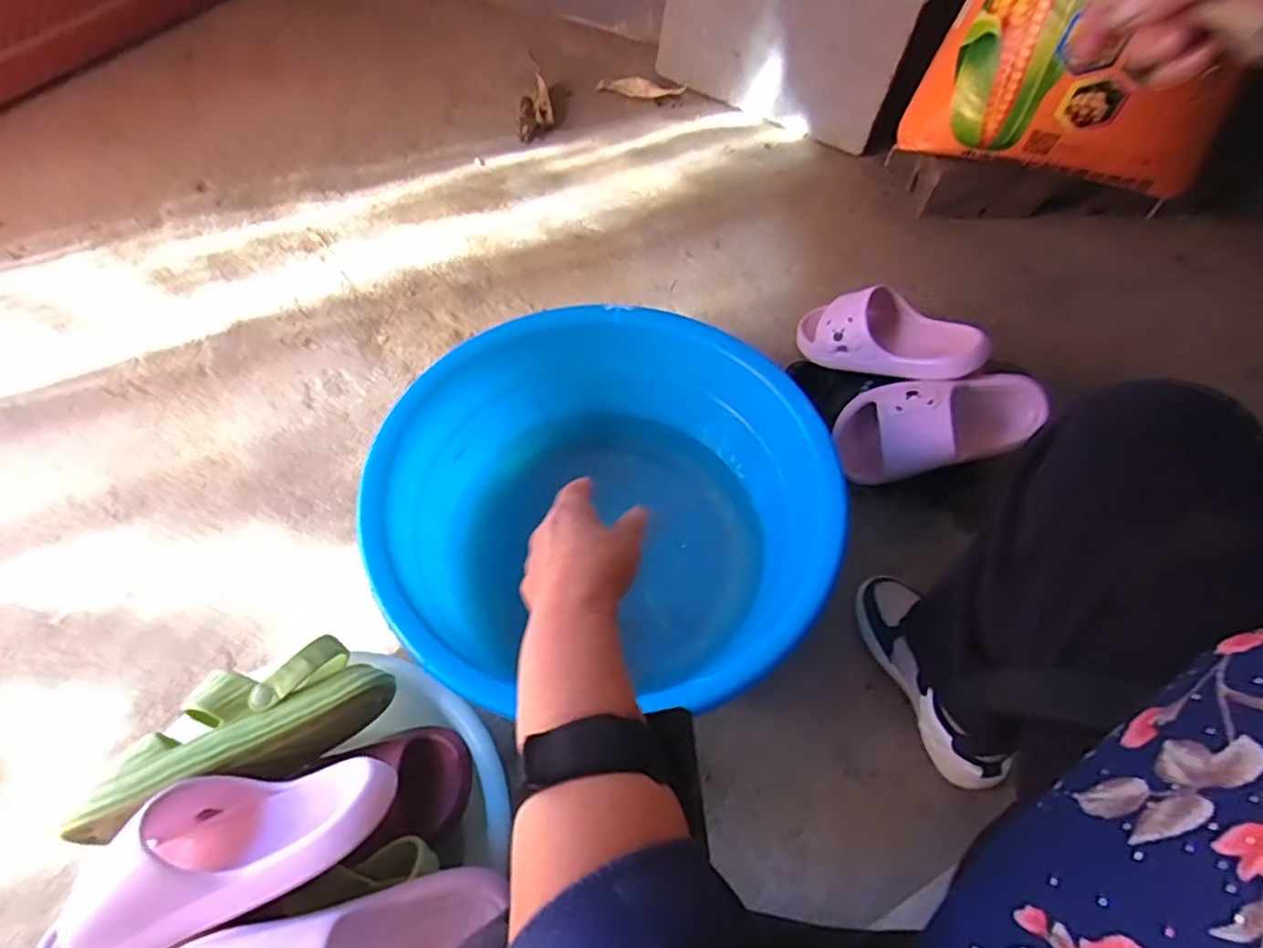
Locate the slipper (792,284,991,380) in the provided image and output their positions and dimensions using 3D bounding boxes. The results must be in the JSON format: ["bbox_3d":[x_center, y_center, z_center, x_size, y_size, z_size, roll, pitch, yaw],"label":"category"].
[{"bbox_3d":[0.324,-0.178,0.836,0.233,0.084,0.092,19,58,28],"label":"slipper"}]

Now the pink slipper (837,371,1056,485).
[{"bbox_3d":[0.368,-0.062,0.763,0.242,0.075,0.110,-13,93,3],"label":"pink slipper"}]

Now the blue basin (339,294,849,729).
[{"bbox_3d":[-0.013,0.039,0.697,0.401,0.172,0.416,0,58,0],"label":"blue basin"}]

